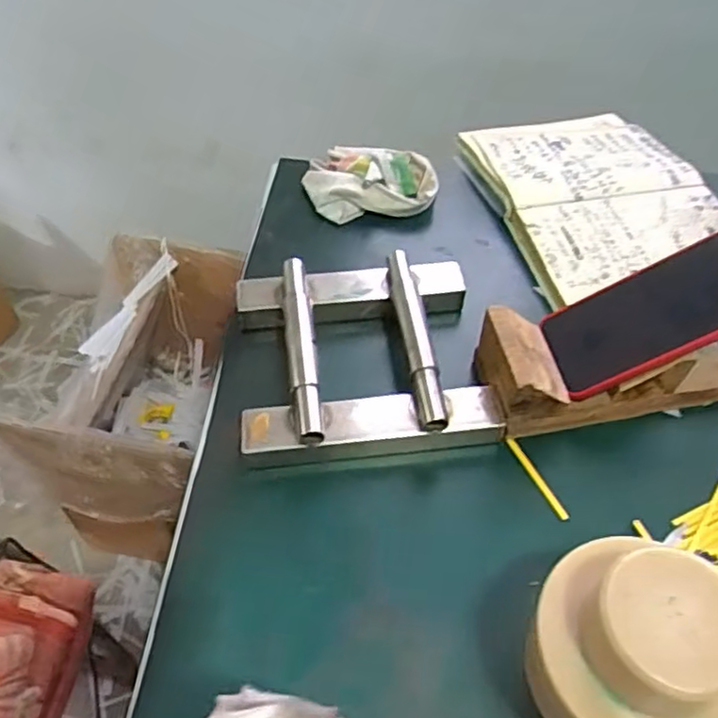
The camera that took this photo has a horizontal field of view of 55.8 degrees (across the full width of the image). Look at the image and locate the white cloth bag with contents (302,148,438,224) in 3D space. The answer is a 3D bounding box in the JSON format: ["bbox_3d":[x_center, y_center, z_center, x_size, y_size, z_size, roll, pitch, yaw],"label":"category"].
[{"bbox_3d":[0.010,-0.183,0.695,0.136,0.039,0.077,2,50,1],"label":"white cloth bag with contents"}]

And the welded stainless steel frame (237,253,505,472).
[{"bbox_3d":[0.002,-0.009,0.551,0.193,0.049,0.175,-5,50,-5],"label":"welded stainless steel frame"}]

